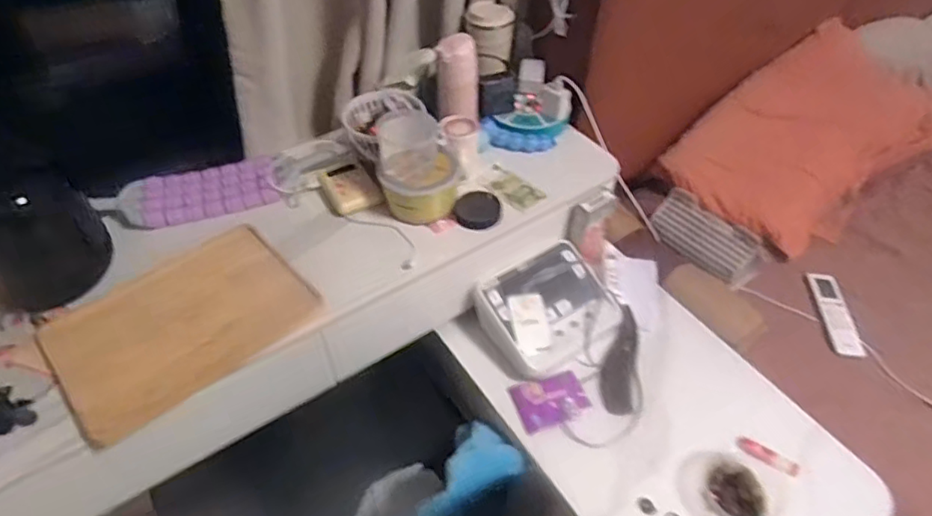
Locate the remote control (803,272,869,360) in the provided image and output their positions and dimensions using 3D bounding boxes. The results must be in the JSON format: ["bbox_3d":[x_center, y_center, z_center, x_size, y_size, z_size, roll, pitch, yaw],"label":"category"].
[{"bbox_3d":[0.696,0.105,1.103,0.062,0.018,0.192,5,48,3],"label":"remote control"}]

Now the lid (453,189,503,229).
[{"bbox_3d":[0.019,-0.080,0.944,0.073,0.019,0.074,1,48,-1],"label":"lid"}]

